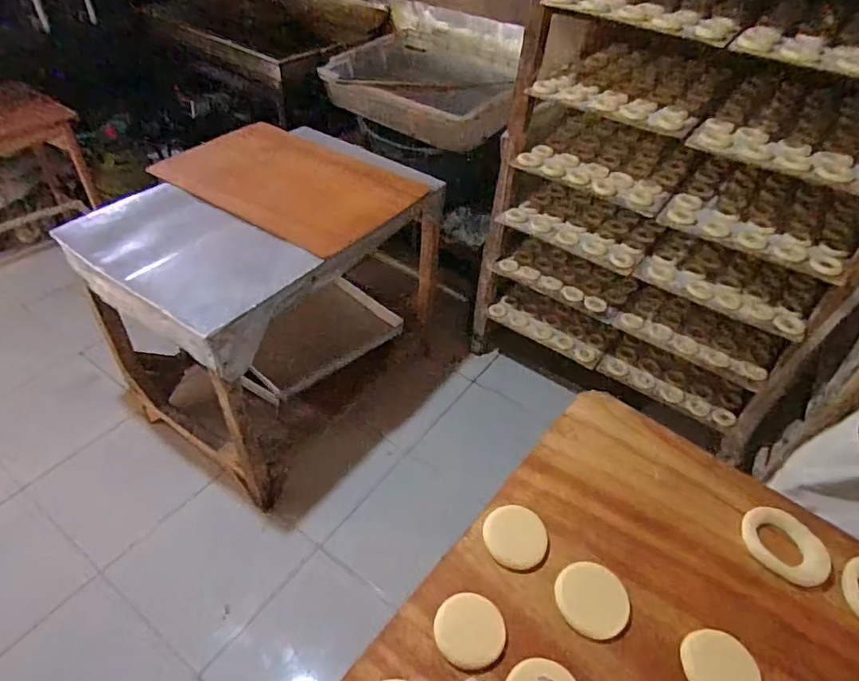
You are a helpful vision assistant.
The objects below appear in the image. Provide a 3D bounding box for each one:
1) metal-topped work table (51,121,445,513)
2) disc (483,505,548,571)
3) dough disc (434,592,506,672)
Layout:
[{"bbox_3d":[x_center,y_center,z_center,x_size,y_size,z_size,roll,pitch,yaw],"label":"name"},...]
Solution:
[{"bbox_3d":[-0.476,-0.157,1.672,0.686,0.704,0.891,29,49,24],"label":"metal-topped work table"},{"bbox_3d":[0.090,0.206,0.567,0.065,0.014,0.060,2,44,-2],"label":"disc"},{"bbox_3d":[0.038,0.272,0.507,0.064,0.010,0.061,2,44,-2],"label":"dough disc"}]

